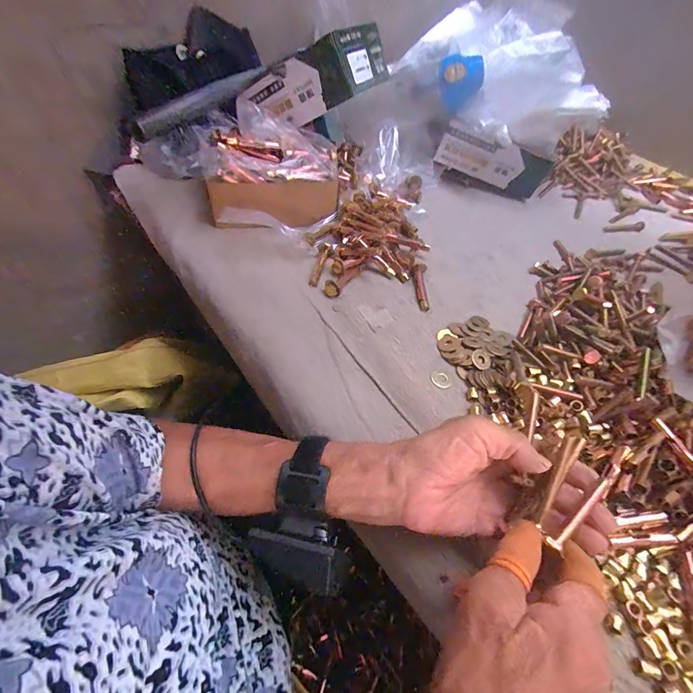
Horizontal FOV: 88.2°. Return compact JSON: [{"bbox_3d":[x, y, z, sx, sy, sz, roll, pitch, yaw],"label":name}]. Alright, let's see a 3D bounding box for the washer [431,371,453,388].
[{"bbox_3d":[0.093,0.031,0.346,0.021,0.004,0.020,3,52,-4],"label":"washer"}]

